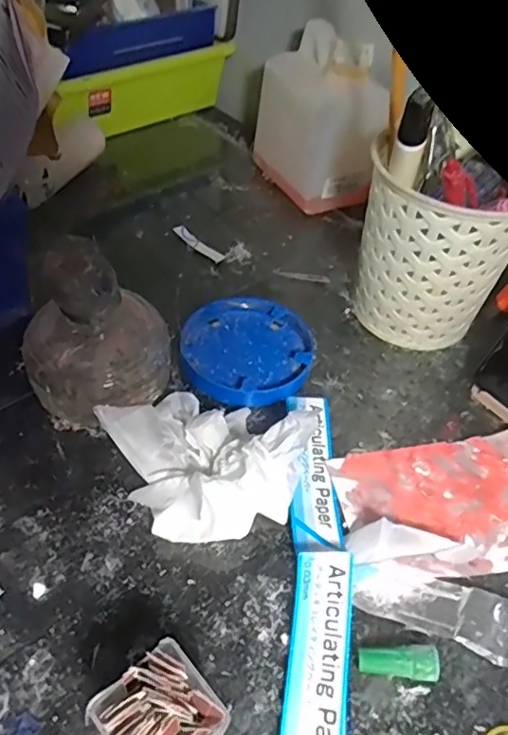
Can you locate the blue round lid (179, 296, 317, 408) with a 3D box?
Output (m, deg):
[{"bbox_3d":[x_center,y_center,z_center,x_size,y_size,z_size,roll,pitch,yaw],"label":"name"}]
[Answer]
[{"bbox_3d":[-0.005,-0.012,0.365,0.080,0.014,0.078,3,48,-3],"label":"blue round lid"}]

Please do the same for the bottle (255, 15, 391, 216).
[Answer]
[{"bbox_3d":[0.050,-0.192,0.464,0.061,0.117,0.100,-19,53,-21],"label":"bottle"}]

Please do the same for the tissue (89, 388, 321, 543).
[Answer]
[{"bbox_3d":[-0.028,0.045,0.296,0.100,0.035,0.079,18,49,10],"label":"tissue"}]

